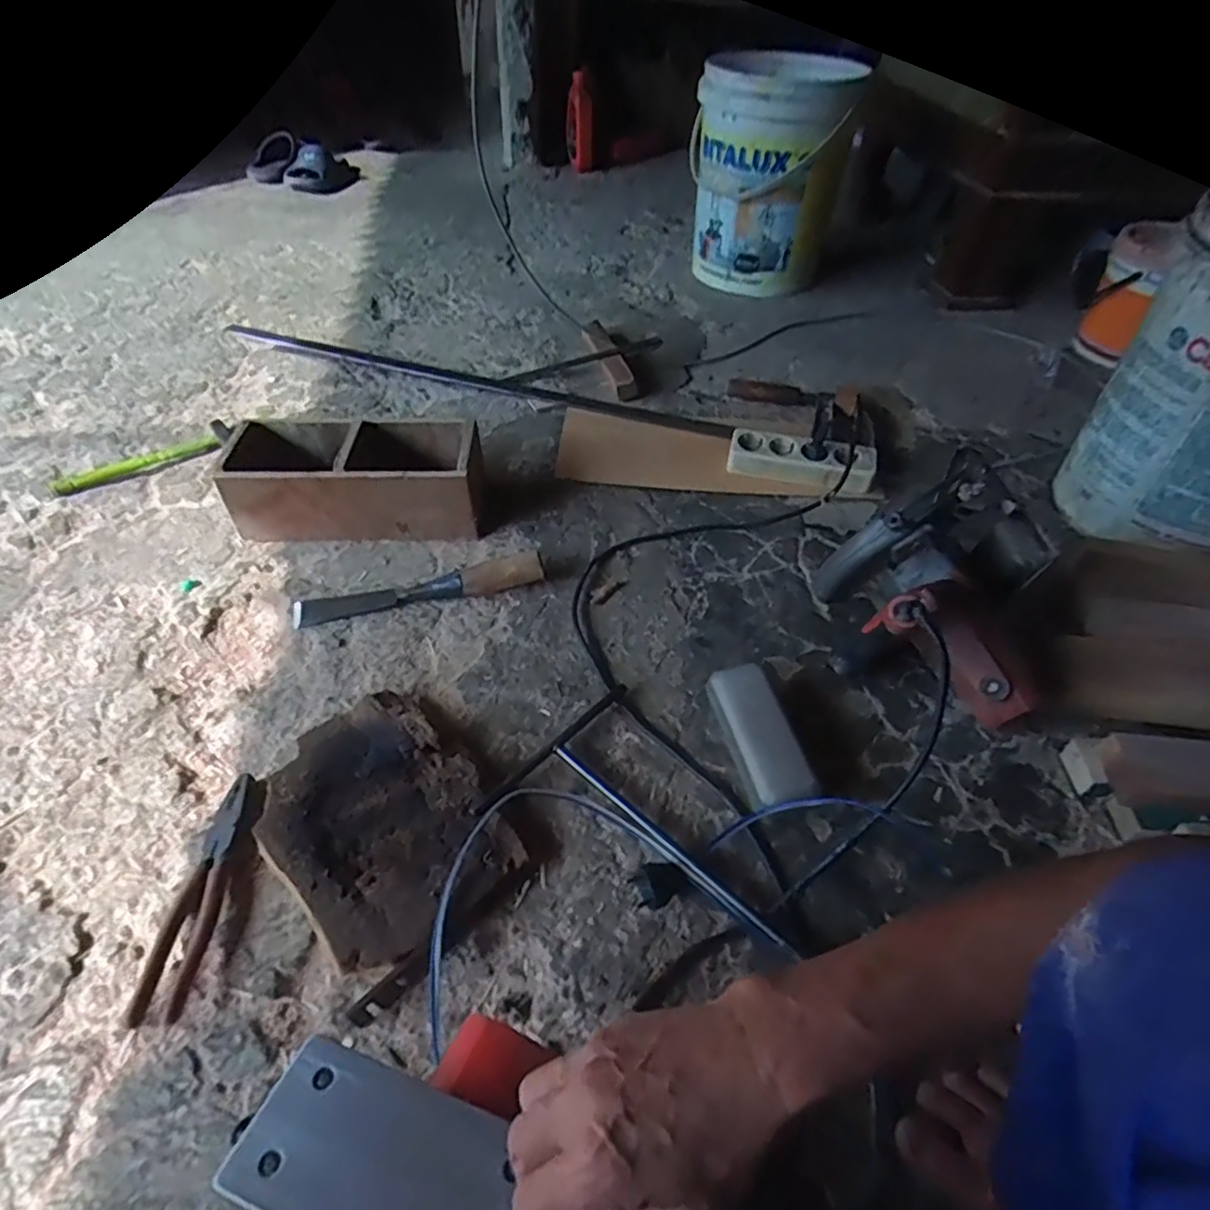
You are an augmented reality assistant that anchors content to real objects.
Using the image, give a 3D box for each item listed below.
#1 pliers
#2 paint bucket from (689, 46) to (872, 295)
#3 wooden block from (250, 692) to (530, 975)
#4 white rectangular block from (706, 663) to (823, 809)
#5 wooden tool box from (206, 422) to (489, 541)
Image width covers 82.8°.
[{"bbox_3d":[-0.330,0.229,0.558,0.044,0.027,0.185,3,46,2],"label":"pliers"},{"bbox_3d":[0.297,-0.803,1.308,0.269,0.384,0.286,0,46,0],"label":"paint bucket"},{"bbox_3d":[-0.190,0.185,0.594,0.172,0.040,0.225,-34,56,-29],"label":"wooden block"},{"bbox_3d":[0.145,0.125,0.645,0.059,0.046,0.146,-10,47,-11],"label":"white rectangular block"},{"bbox_3d":[-0.304,-0.155,0.868,0.295,0.108,0.127,1,46,0],"label":"wooden tool box"}]

